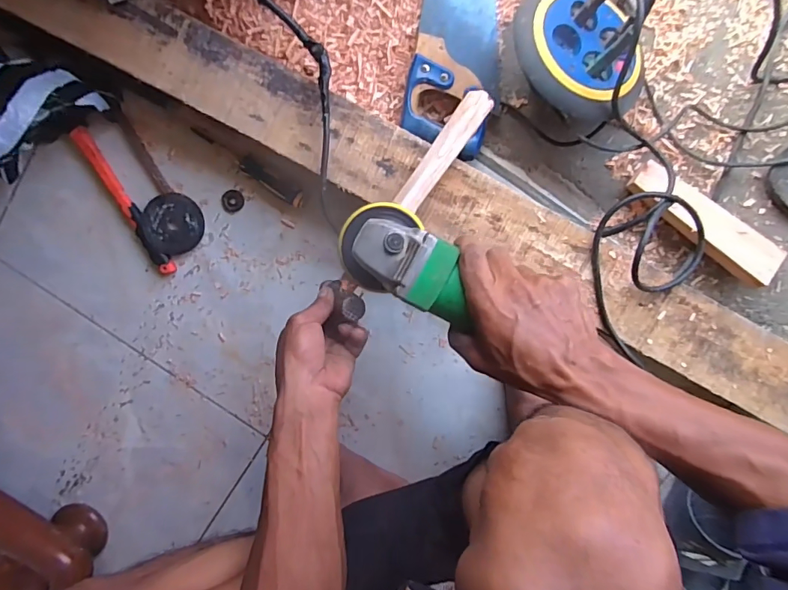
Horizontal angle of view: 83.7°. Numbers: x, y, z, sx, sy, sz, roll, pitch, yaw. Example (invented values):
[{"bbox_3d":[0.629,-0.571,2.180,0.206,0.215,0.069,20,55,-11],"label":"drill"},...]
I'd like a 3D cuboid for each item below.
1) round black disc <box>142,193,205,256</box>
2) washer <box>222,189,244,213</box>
[{"bbox_3d":[-0.306,-0.099,0.612,0.078,0.016,0.082,2,99,5],"label":"round black disc"},{"bbox_3d":[-0.225,-0.131,0.611,0.032,0.004,0.029,-40,94,10],"label":"washer"}]

